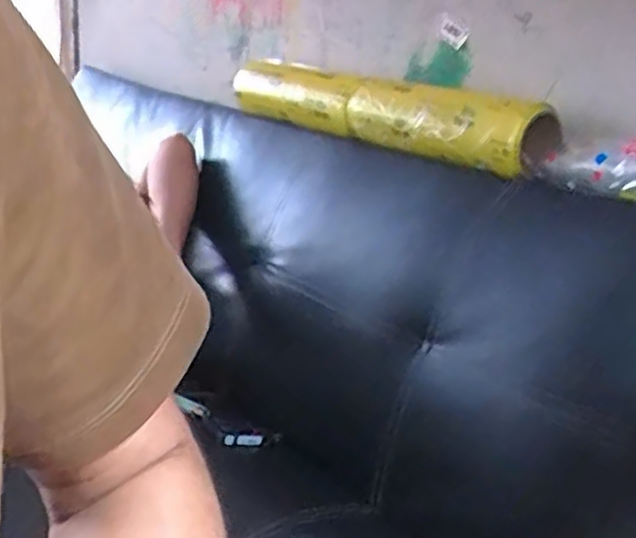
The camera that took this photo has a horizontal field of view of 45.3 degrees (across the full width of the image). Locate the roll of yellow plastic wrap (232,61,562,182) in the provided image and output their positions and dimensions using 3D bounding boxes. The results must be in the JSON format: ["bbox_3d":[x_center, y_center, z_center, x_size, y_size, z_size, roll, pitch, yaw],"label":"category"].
[{"bbox_3d":[0.067,-0.252,1.180,0.078,0.089,0.700,-9,23,-33],"label":"roll of yellow plastic wrap"}]

